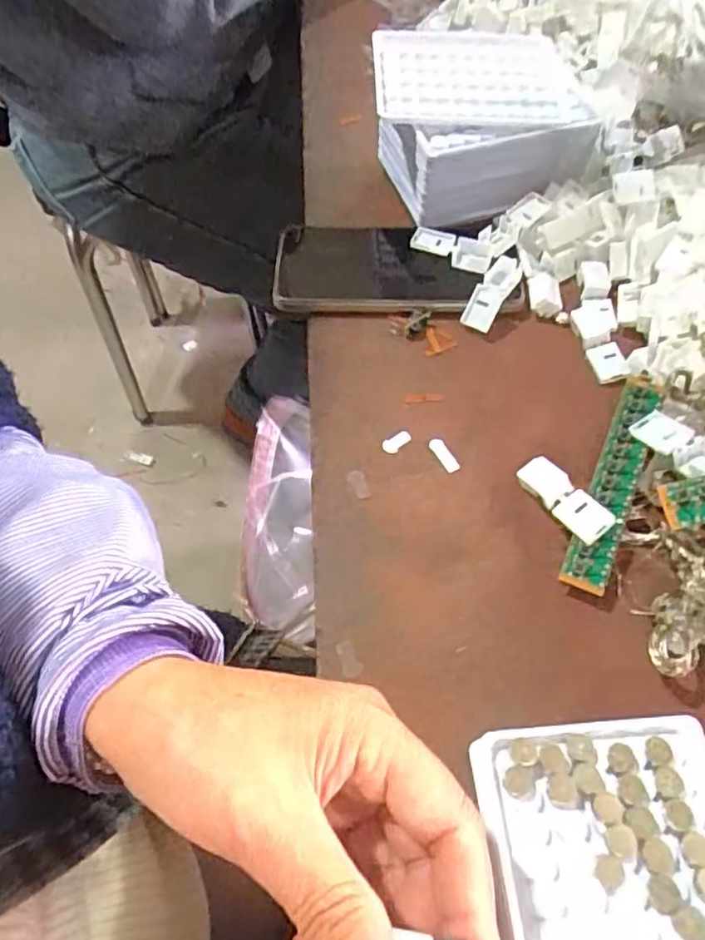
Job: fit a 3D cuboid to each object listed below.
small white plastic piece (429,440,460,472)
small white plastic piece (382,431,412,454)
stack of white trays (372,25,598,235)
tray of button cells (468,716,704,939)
[{"bbox_3d":[0.053,-0.009,0.365,0.008,0.004,0.023,-27,61,-16],"label":"small white plastic piece"},{"bbox_3d":[0.026,-0.017,0.369,0.018,0.004,0.010,-29,61,-17],"label":"small white plastic piece"},{"bbox_3d":[0.096,-0.252,0.468,0.152,0.079,0.134,-7,57,-4],"label":"stack of white trays"},{"bbox_3d":[0.106,0.168,0.239,0.099,0.025,0.130,-5,57,-2],"label":"tray of button cells"}]

